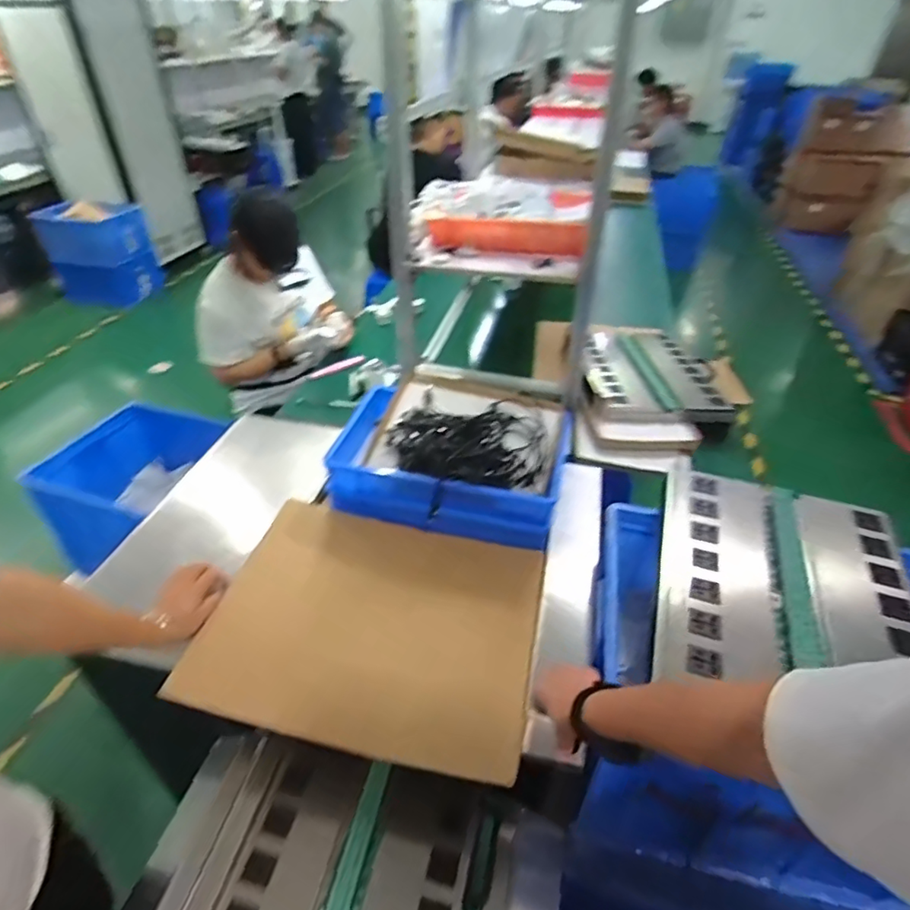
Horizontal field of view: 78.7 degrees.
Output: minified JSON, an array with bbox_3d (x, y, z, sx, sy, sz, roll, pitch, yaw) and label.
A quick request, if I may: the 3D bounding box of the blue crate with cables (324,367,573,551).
[{"bbox_3d":[0.000,0.006,1.134,0.438,0.174,0.316,7,39,8],"label":"blue crate with cables"}]

